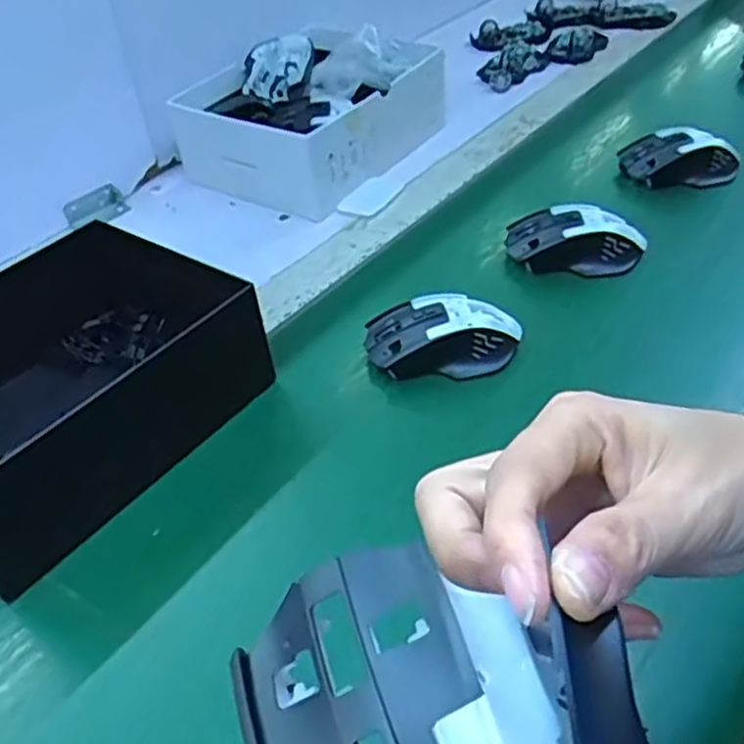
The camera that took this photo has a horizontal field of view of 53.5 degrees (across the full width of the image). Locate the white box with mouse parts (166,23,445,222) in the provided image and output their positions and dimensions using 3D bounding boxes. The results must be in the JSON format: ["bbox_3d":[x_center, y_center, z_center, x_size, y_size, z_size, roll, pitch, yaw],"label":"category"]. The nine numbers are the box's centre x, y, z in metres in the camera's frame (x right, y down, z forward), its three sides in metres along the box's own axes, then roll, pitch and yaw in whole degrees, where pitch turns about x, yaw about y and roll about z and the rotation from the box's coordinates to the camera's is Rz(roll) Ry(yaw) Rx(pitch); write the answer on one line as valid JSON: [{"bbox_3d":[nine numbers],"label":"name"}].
[{"bbox_3d":[-0.058,-0.274,0.773,0.210,0.099,0.244,27,51,31],"label":"white box with mouse parts"}]

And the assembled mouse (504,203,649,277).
[{"bbox_3d":[0.173,-0.111,0.628,0.115,0.043,0.060,4,43,10],"label":"assembled mouse"}]

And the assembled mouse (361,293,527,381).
[{"bbox_3d":[0.051,-0.028,0.535,0.109,0.037,0.057,-2,42,4],"label":"assembled mouse"}]

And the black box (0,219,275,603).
[{"bbox_3d":[-0.207,0.007,0.496,0.188,0.081,0.219,27,51,31],"label":"black box"}]

